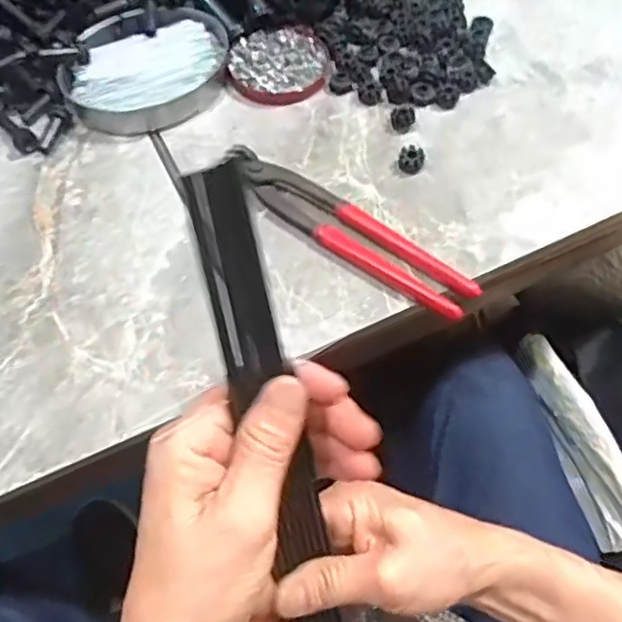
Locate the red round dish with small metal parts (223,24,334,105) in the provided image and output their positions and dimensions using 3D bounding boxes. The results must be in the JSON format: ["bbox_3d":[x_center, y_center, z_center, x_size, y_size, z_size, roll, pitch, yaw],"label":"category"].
[{"bbox_3d":[-0.027,-0.204,0.523,0.086,0.012,0.074,-21,63,-12],"label":"red round dish with small metal parts"}]

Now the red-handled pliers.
[{"bbox_3d":[0.023,-0.057,0.439,0.196,0.015,0.035,36,66,18],"label":"red-handled pliers"}]

